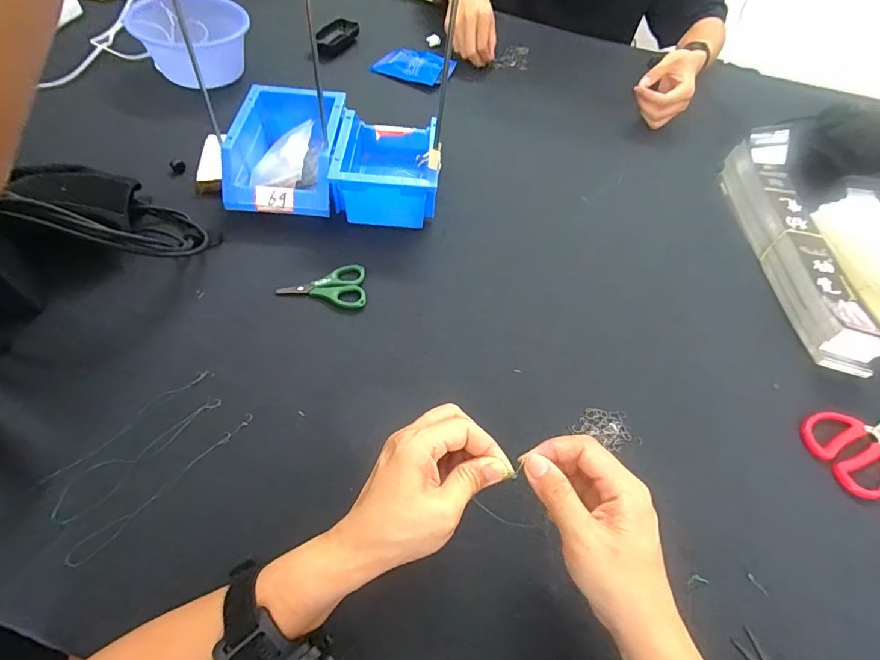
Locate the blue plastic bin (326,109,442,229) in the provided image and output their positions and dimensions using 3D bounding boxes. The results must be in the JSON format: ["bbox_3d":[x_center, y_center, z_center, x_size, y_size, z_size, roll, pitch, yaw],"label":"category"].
[{"bbox_3d":[-0.067,-0.217,0.559,0.122,0.072,0.163,3,56,-3],"label":"blue plastic bin"}]

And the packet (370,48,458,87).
[{"bbox_3d":[-0.045,-0.481,0.778,0.134,0.022,0.083,24,57,11],"label":"packet"}]

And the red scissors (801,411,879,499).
[{"bbox_3d":[0.441,0.116,0.437,0.135,0.012,0.083,-13,58,-13],"label":"red scissors"}]

